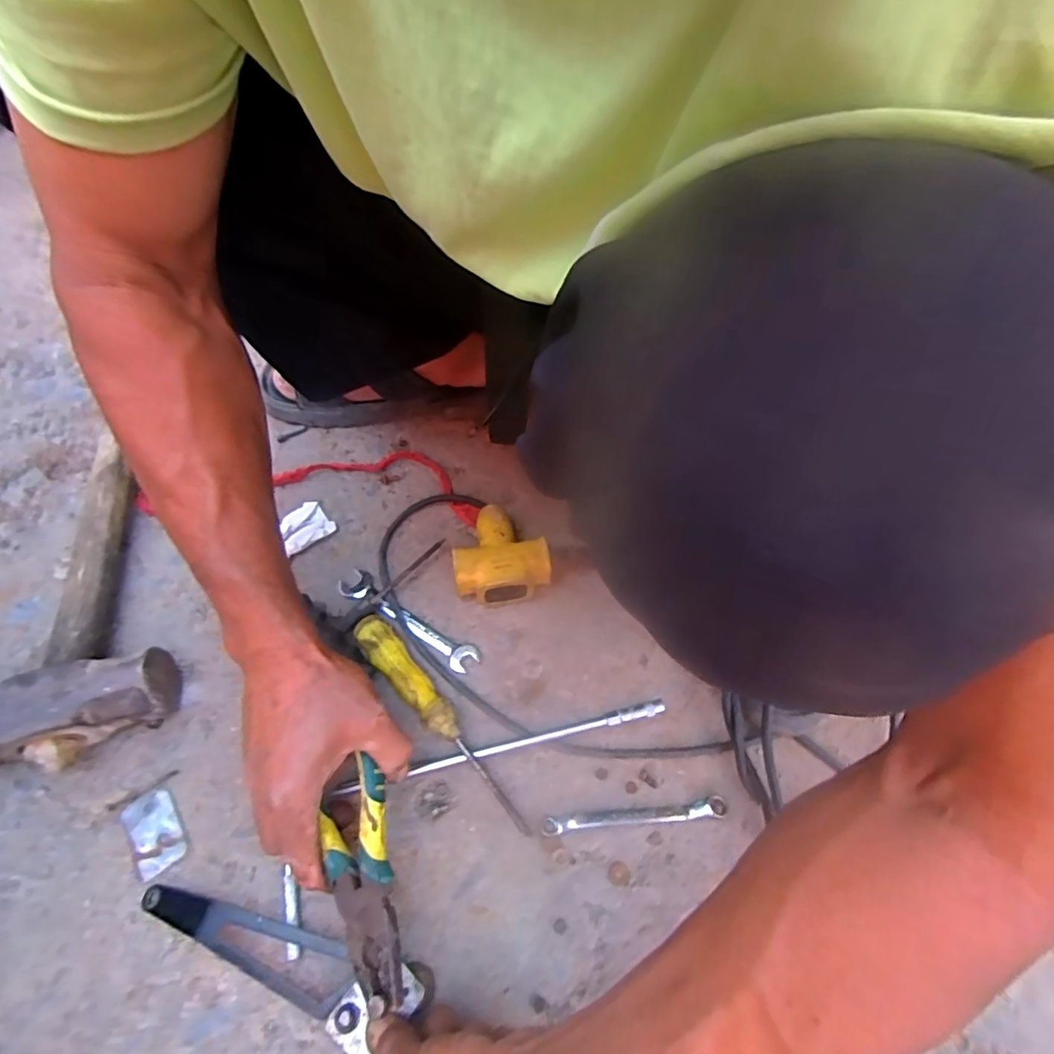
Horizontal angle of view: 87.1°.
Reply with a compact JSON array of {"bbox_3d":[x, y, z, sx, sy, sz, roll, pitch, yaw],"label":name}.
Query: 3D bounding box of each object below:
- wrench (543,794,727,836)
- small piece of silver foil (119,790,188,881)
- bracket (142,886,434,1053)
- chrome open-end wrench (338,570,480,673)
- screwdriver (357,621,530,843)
[{"bbox_3d":[0.080,0.213,0.409,0.136,0.009,0.013,-4,59,-5],"label":"wrench"},{"bbox_3d":[-0.263,0.215,0.391,0.031,0.005,0.053,-29,64,-18],"label":"small piece of silver foil"},{"bbox_3d":[-0.159,0.273,0.351,0.195,0.024,0.048,16,60,10],"label":"bracket"},{"bbox_3d":[-0.103,0.079,0.475,0.136,0.008,0.026,30,63,15],"label":"chrome open-end wrench"},{"bbox_3d":[-0.070,0.146,0.423,0.027,0.027,0.199,-36,67,-21],"label":"screwdriver"}]

